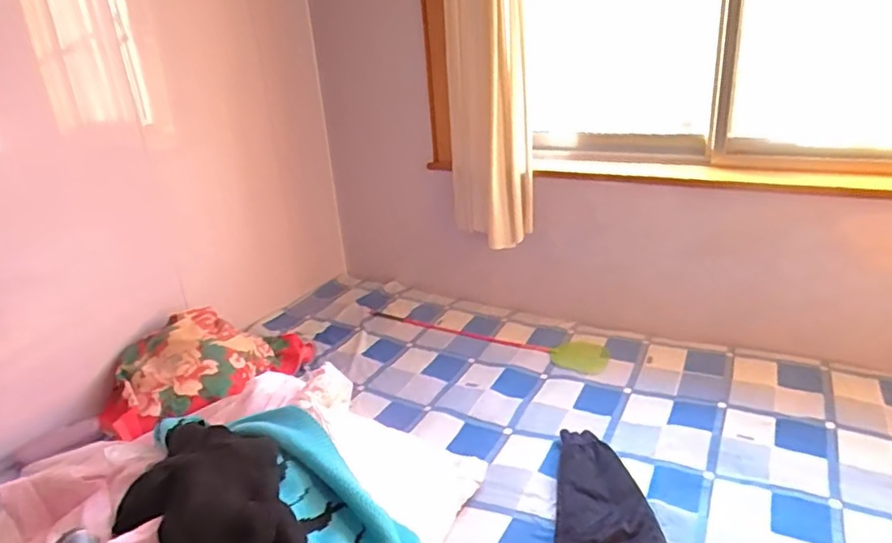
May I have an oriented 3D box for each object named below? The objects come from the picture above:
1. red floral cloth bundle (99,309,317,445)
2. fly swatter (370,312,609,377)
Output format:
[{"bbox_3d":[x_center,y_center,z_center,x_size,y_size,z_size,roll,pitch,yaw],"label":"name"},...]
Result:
[{"bbox_3d":[-0.576,0.217,1.448,0.511,0.170,0.269,-17,25,-28],"label":"red floral cloth bundle"},{"bbox_3d":[0.113,0.168,1.677,0.738,0.015,0.151,11,27,34],"label":"fly swatter"}]

